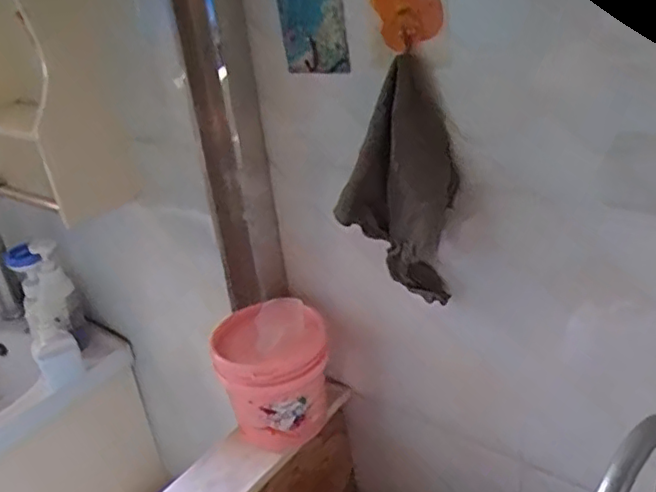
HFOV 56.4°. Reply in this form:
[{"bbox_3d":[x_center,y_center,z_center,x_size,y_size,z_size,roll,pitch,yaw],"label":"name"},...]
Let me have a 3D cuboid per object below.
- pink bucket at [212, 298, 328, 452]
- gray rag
[{"bbox_3d":[-0.058,0.137,0.666,0.121,0.126,0.103,-11,28,-8],"label":"pink bucket"},{"bbox_3d":[0.061,-0.047,0.533,0.093,0.200,0.048,12,33,32],"label":"gray rag"}]

